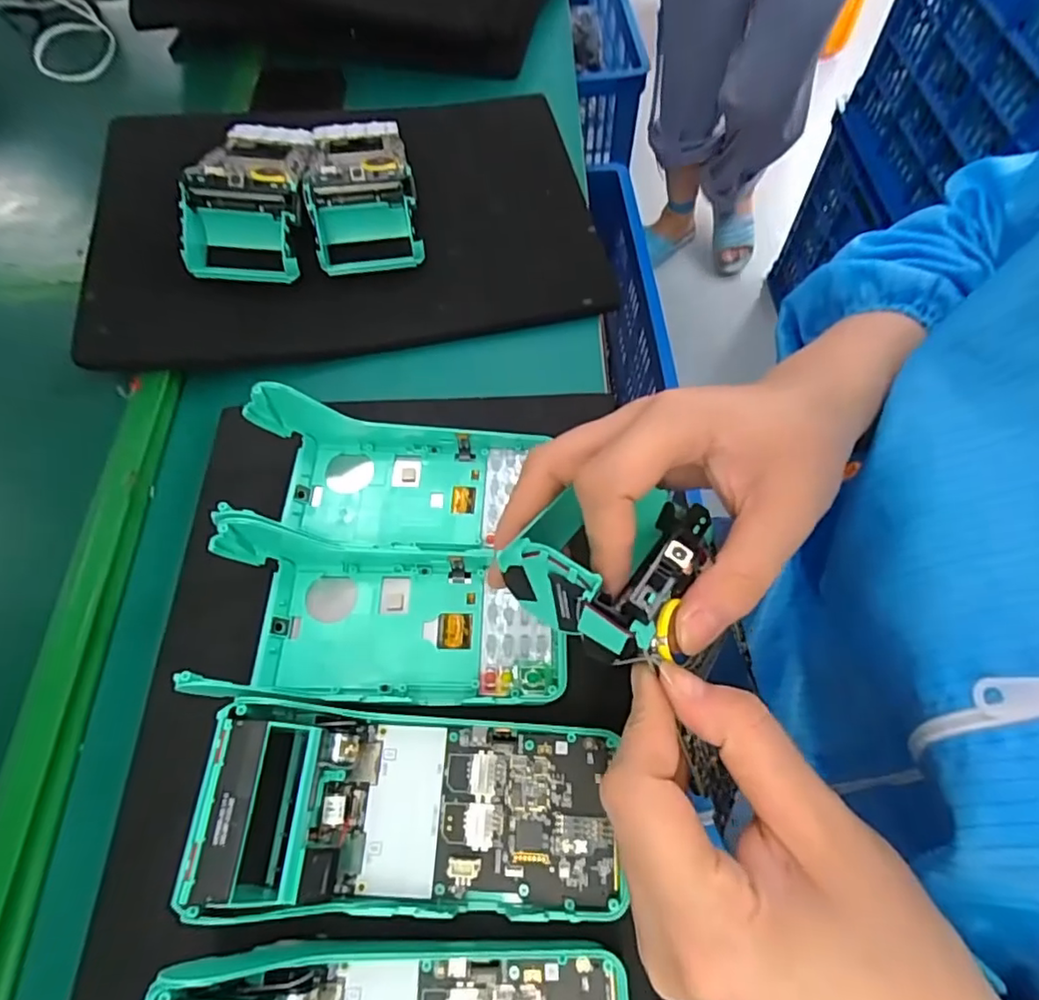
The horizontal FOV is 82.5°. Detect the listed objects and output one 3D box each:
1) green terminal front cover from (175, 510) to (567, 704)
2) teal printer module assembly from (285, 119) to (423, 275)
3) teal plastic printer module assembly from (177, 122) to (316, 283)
[{"bbox_3d":[-0.062,0.058,0.285,0.169,0.046,0.086,0,65,2],"label":"green terminal front cover"},{"bbox_3d":[-0.120,-0.241,0.429,0.077,0.044,0.168,-13,65,-4],"label":"teal printer module assembly"},{"bbox_3d":[-0.186,-0.229,0.416,0.082,0.055,0.157,2,65,3],"label":"teal plastic printer module assembly"}]

